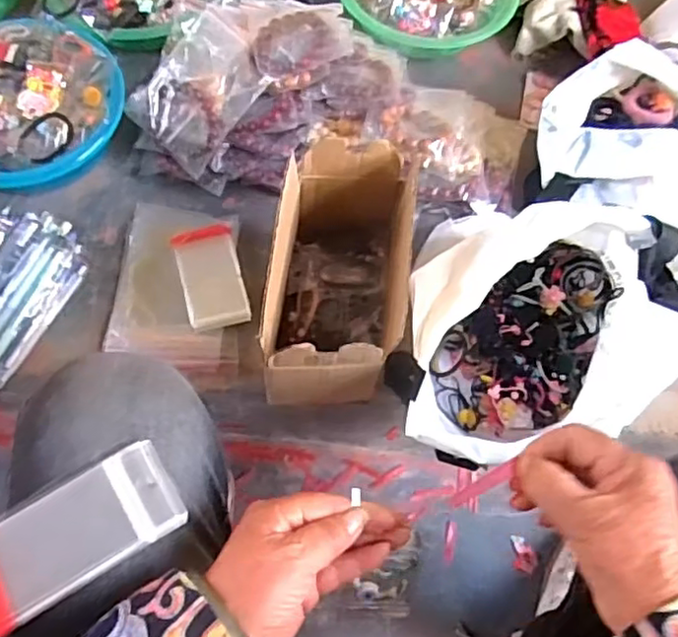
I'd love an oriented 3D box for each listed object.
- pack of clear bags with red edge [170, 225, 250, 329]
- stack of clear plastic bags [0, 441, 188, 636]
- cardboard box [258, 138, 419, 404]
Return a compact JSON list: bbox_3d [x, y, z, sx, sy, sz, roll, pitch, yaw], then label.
[{"bbox_3d":[-0.140,-0.045,0.719,0.065,0.015,0.115,-13,67,-8],"label":"pack of clear bags with red edge"},{"bbox_3d":[-0.150,0.120,0.362,0.120,0.015,0.053,-28,70,-14],"label":"stack of clear plastic bags"},{"bbox_3d":[-0.003,-0.039,0.628,0.118,0.150,0.211,2,66,-1],"label":"cardboard box"}]

